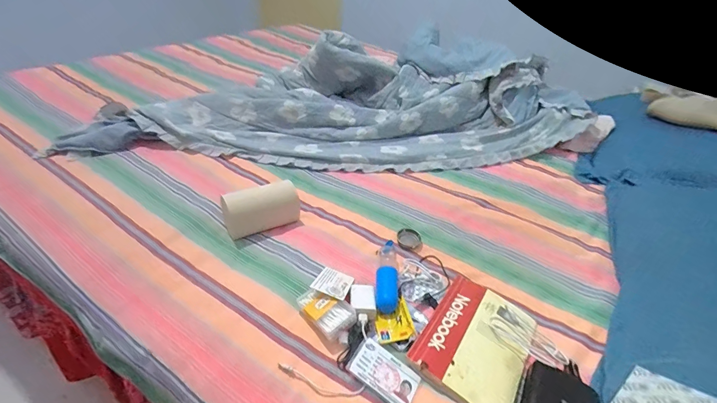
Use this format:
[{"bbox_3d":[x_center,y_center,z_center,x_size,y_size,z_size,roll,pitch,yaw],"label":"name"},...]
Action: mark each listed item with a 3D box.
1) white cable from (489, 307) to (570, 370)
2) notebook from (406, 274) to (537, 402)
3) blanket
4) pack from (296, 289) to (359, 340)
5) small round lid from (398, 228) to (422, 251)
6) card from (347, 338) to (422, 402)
[{"bbox_3d":[0.253,0.206,0.505,0.106,0.020,0.067,33,45,31],"label":"white cable"},{"bbox_3d":[0.176,0.200,0.495,0.139,0.018,0.199,27,42,25],"label":"notebook"},{"bbox_3d":[-0.021,-0.291,0.962,1.397,0.199,0.475,-4,39,-13],"label":"blanket"},{"bbox_3d":[-0.047,0.161,0.501,0.080,0.034,0.057,34,46,32],"label":"pack"},{"bbox_3d":[0.098,0.074,0.650,0.044,0.015,0.049,7,38,2],"label":"small round lid"},{"bbox_3d":[0.034,0.226,0.441,0.088,0.008,0.055,31,40,15],"label":"card"}]

